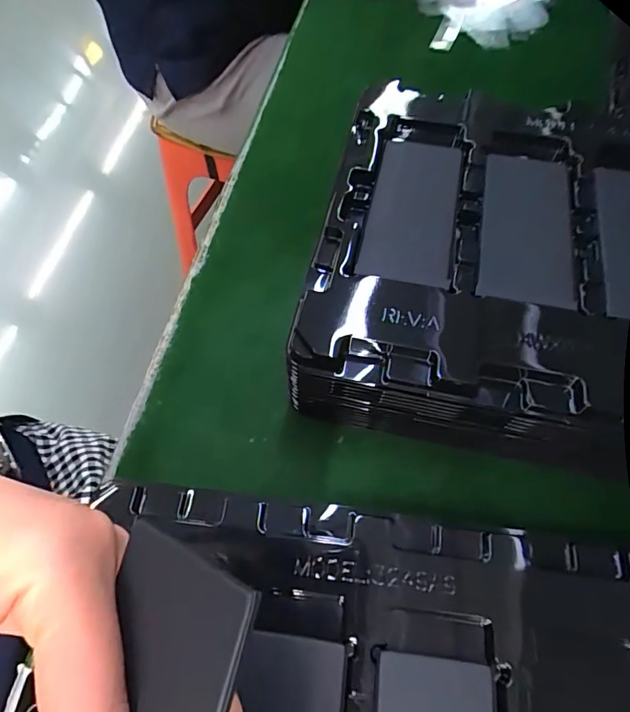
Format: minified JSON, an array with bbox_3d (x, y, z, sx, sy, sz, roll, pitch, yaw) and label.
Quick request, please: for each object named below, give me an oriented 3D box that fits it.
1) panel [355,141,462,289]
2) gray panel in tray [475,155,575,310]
[{"bbox_3d":[0.055,-0.085,0.266,0.047,0.006,0.111,10,63,7],"label":"panel"},{"bbox_3d":[0.115,-0.073,0.257,0.046,0.006,0.112,11,63,8],"label":"gray panel in tray"}]

